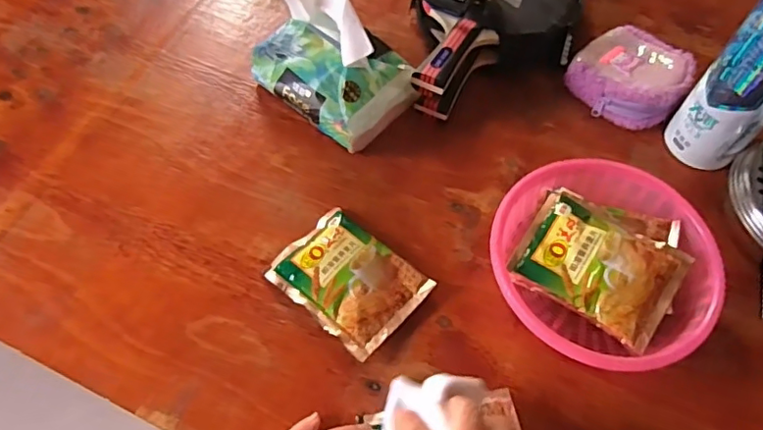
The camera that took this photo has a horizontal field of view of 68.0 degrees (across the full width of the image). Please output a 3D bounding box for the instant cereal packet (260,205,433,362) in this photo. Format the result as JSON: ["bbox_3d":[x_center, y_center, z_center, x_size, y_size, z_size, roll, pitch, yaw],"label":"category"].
[{"bbox_3d":[-0.027,0.052,0.463,0.111,0.016,0.084,38,68,19],"label":"instant cereal packet"}]

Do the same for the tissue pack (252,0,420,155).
[{"bbox_3d":[-0.043,-0.148,0.518,0.134,0.117,0.103,36,67,18],"label":"tissue pack"}]

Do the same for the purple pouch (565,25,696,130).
[{"bbox_3d":[0.246,-0.138,0.558,0.105,0.041,0.103,41,69,20],"label":"purple pouch"}]

